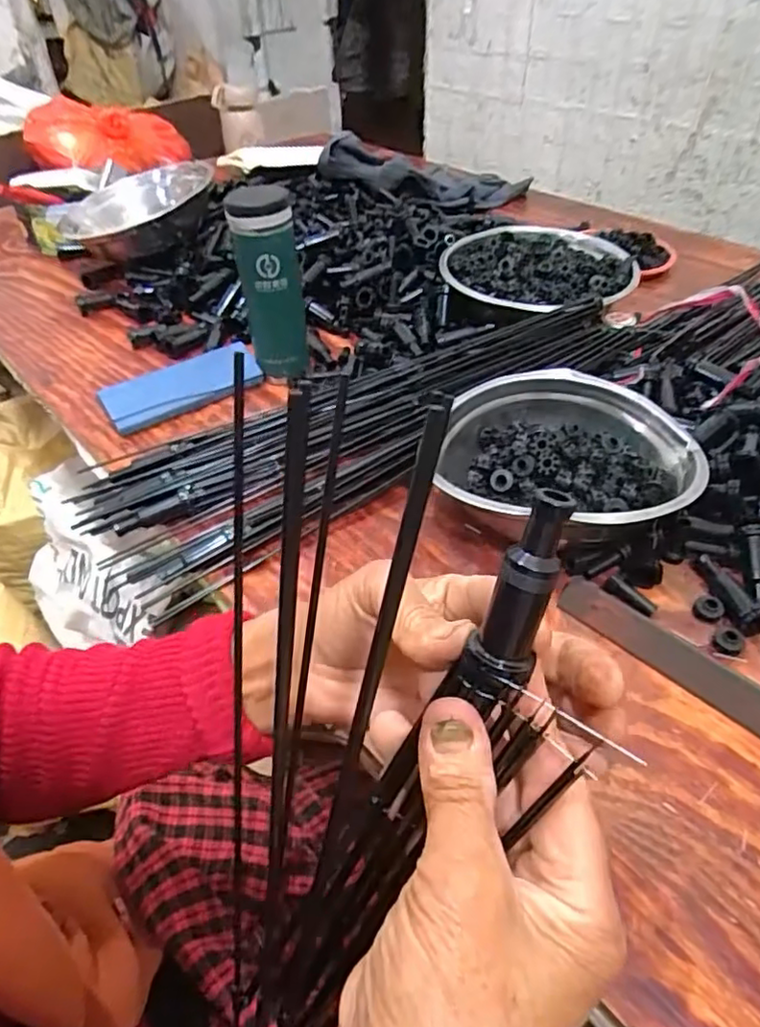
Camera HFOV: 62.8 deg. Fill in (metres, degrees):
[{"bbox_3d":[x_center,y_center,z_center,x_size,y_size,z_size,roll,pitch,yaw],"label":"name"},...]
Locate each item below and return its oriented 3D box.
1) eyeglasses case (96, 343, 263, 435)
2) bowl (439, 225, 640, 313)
[{"bbox_3d":[-0.207,-0.136,0.658,0.162,0.027,0.068,-24,49,-23],"label":"eyeglasses case"},{"bbox_3d":[0.190,-0.288,0.744,0.212,0.040,0.216,0,44,0],"label":"bowl"}]

